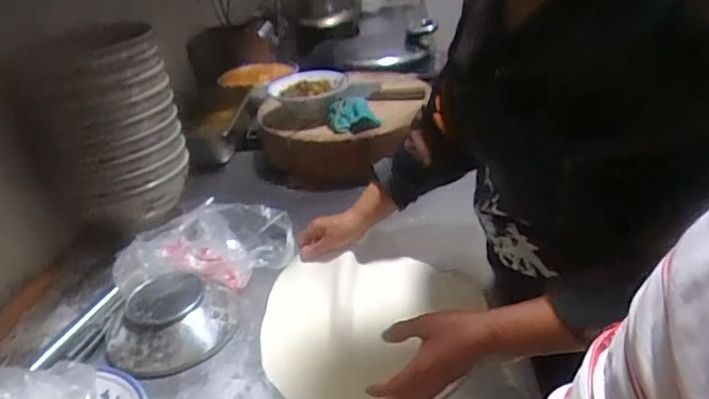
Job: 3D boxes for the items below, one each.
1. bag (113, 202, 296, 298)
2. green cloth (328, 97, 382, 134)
[{"bbox_3d":[-0.244,0.081,0.916,0.259,0.074,0.228,-6,30,2],"label":"bag"},{"bbox_3d":[-0.001,-0.179,1.140,0.101,0.054,0.105,-15,31,-13],"label":"green cloth"}]

